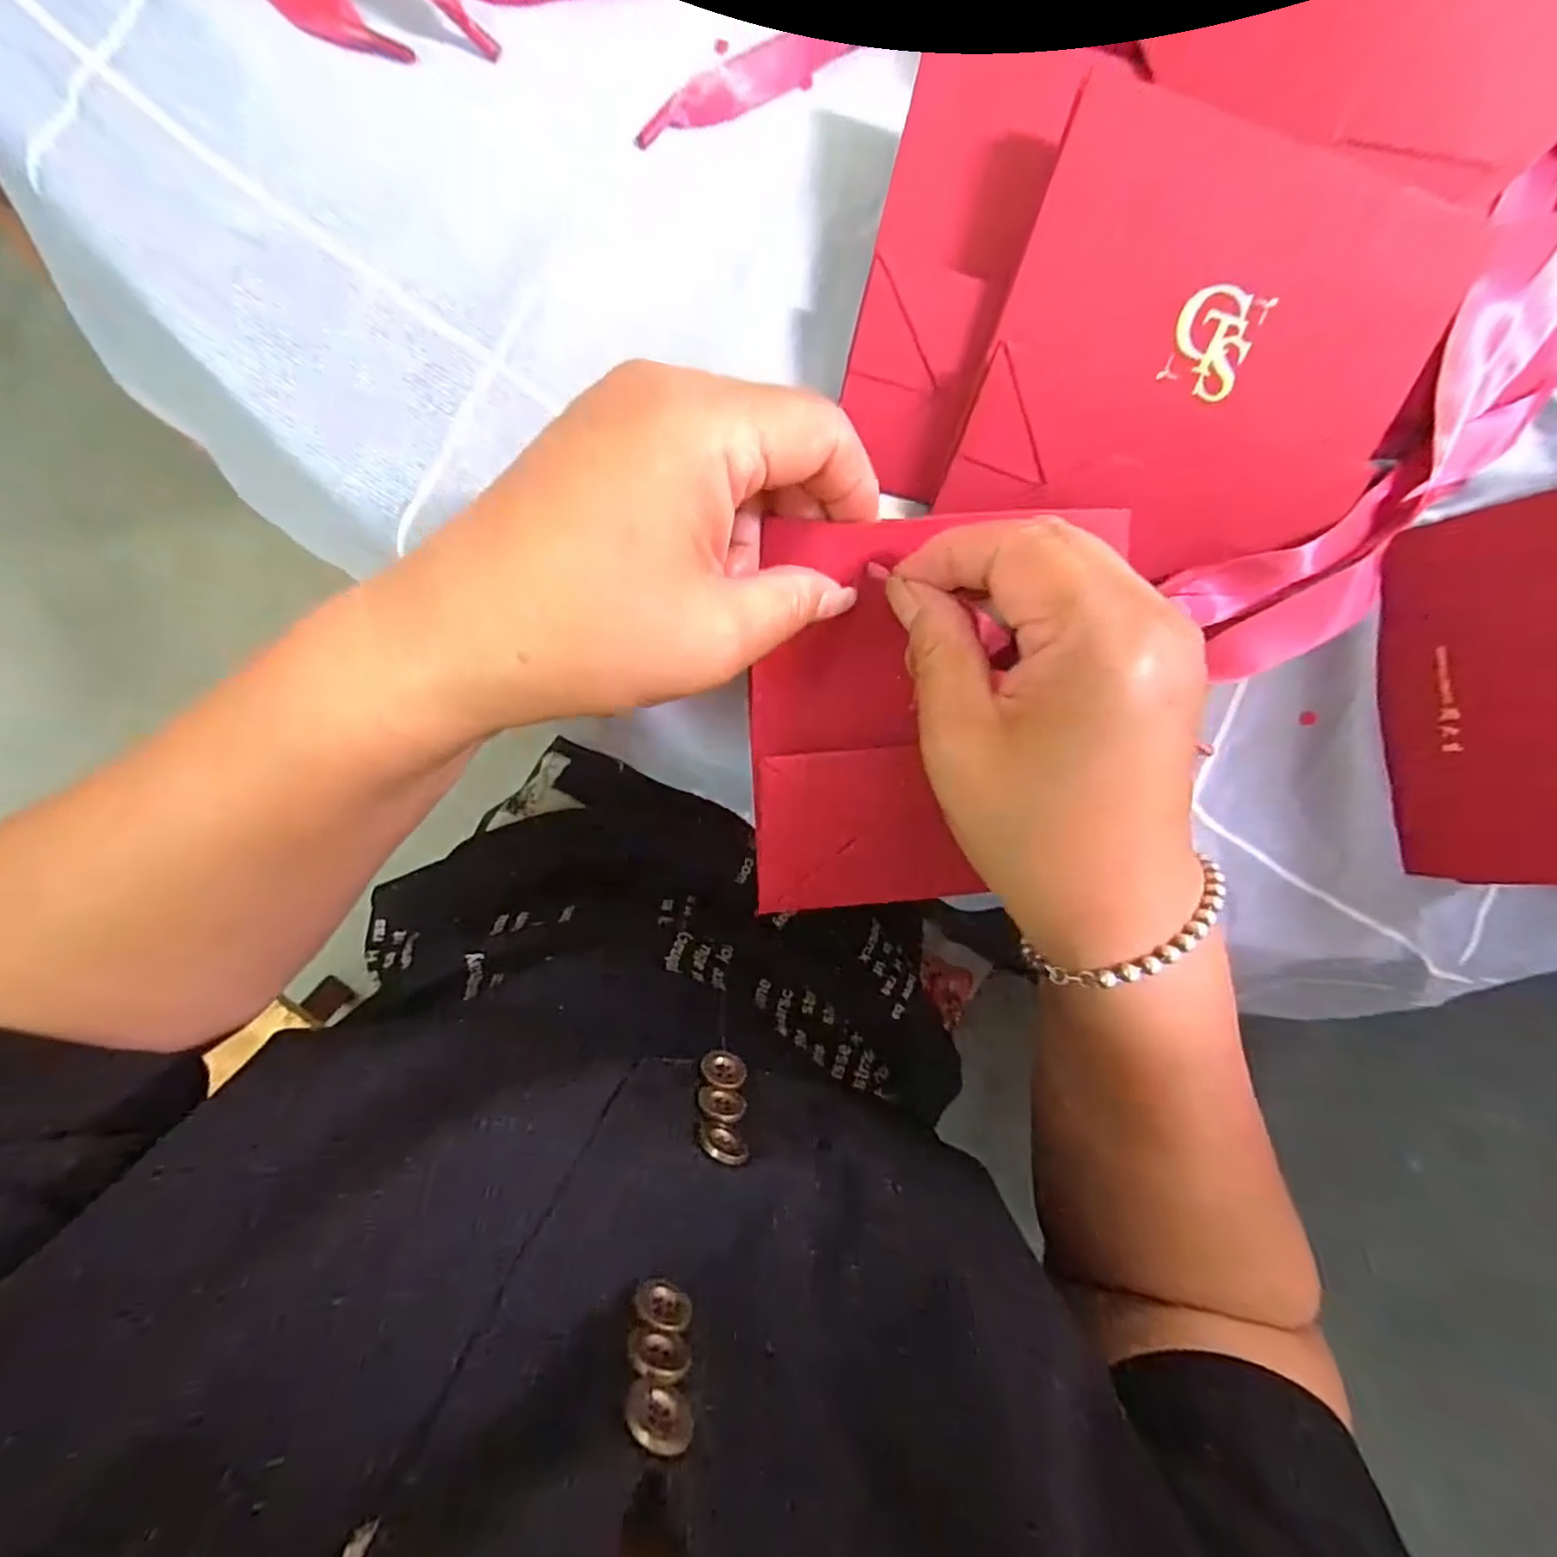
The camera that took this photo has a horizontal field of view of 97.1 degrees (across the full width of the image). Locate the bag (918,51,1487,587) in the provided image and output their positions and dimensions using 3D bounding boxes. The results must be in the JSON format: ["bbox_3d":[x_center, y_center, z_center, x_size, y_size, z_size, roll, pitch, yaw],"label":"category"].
[{"bbox_3d":[0.143,-0.139,0.230,0.140,0.009,0.125,14,110,-5],"label":"bag"}]

